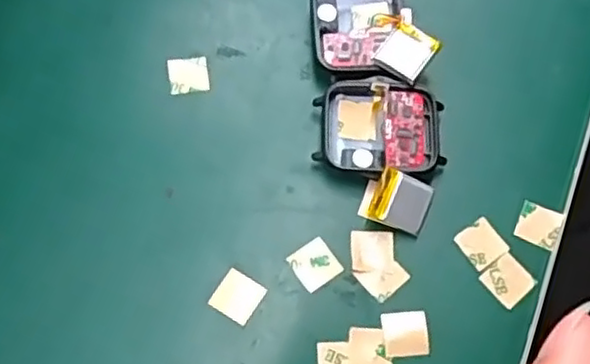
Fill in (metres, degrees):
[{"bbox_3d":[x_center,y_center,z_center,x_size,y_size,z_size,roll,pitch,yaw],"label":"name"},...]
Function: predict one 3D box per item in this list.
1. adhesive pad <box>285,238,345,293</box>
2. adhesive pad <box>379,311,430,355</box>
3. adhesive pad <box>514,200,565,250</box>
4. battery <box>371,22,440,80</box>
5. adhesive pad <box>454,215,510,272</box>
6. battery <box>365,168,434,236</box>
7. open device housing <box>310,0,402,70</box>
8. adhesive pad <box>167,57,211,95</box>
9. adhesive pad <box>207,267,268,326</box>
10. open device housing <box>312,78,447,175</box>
[{"bbox_3d":[0.007,0.029,0.243,0.015,0.004,0.015,-32,74,-13],"label":"adhesive pad"},{"bbox_3d":[0.038,0.052,0.235,0.017,0.004,0.015,-2,69,-3],"label":"adhesive pad"},{"bbox_3d":[0.091,0.015,0.252,0.015,0.004,0.015,23,70,7],"label":"adhesive pad"},{"bbox_3d":[0.043,-0.050,0.261,0.019,0.004,0.020,35,79,15],"label":"battery"},{"bbox_3d":[0.068,0.022,0.248,0.015,0.004,0.016,-34,74,-14],"label":"adhesive pad"},{"bbox_3d":[0.038,0.007,0.246,0.020,0.004,0.019,22,89,-6],"label":"battery"},{"bbox_3d":[0.024,-0.063,0.275,0.035,0.011,0.042,6,69,0],"label":"open device housing"},{"bbox_3d":[-0.042,-0.043,0.270,0.016,0.004,0.016,-8,69,-5],"label":"adhesive pad"},{"bbox_3d":[-0.020,0.039,0.238,0.015,0.004,0.016,30,71,9],"label":"adhesive pad"},{"bbox_3d":[0.032,-0.019,0.259,0.045,0.012,0.037,6,69,0],"label":"open device housing"}]

